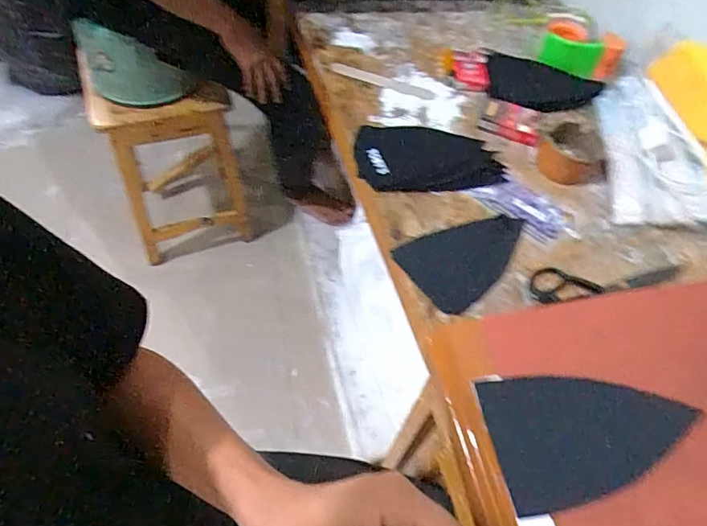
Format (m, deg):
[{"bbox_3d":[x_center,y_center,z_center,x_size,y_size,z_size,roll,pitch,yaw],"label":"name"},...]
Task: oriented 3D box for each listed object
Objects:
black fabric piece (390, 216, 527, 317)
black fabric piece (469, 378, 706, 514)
[{"bbox_3d":[0.150,-0.017,0.676,0.168,0.011,0.111,-39,74,-17],"label":"black fabric piece"},{"bbox_3d":[0.186,0.132,0.398,0.159,0.004,0.097,-6,59,-6],"label":"black fabric piece"}]

